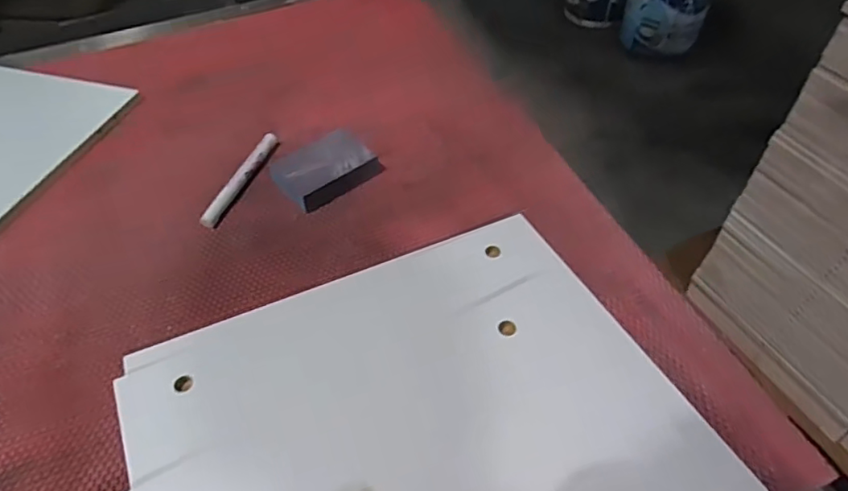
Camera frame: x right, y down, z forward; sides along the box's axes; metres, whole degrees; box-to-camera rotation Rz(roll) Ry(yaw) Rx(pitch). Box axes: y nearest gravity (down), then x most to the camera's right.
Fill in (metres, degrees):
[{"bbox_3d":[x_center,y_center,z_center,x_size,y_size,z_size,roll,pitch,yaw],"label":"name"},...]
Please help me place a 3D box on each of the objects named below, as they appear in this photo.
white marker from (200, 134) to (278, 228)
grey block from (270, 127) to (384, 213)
[{"bbox_3d":[-0.209,-0.077,0.650,0.020,0.017,0.148,15,52,14],"label":"white marker"},{"bbox_3d":[-0.110,-0.090,0.648,0.108,0.025,0.081,-29,55,-21],"label":"grey block"}]

